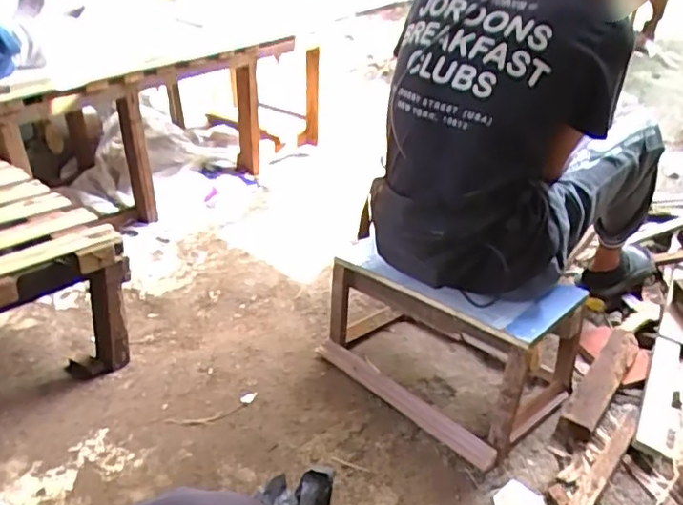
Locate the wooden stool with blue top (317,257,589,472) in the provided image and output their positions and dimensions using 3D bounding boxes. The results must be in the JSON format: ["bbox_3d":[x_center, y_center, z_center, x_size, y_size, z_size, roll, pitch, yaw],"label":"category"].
[{"bbox_3d":[0.189,0.150,1.175,0.470,0.249,0.276,25,38,33],"label":"wooden stool with blue top"}]

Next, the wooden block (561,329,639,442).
[{"bbox_3d":[0.511,0.248,1.183,0.063,0.048,0.307,23,37,31],"label":"wooden block"}]

